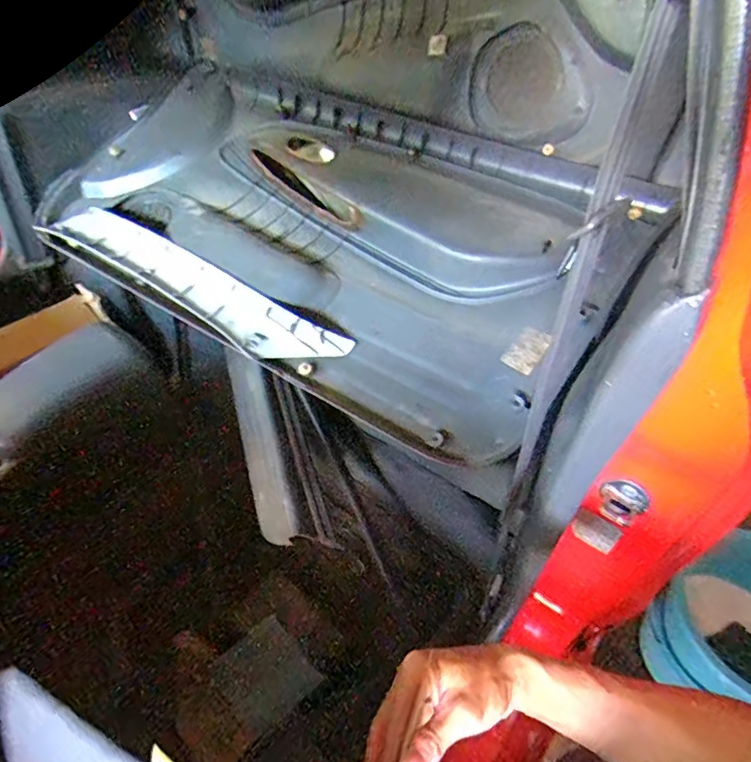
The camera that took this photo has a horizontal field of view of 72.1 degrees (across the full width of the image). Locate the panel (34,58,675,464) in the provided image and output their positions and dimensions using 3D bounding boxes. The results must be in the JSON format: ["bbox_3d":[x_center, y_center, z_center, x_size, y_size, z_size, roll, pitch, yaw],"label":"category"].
[{"bbox_3d":[-0.153,-0.303,0.971,1.107,0.105,0.551,26,70,21],"label":"panel"}]

